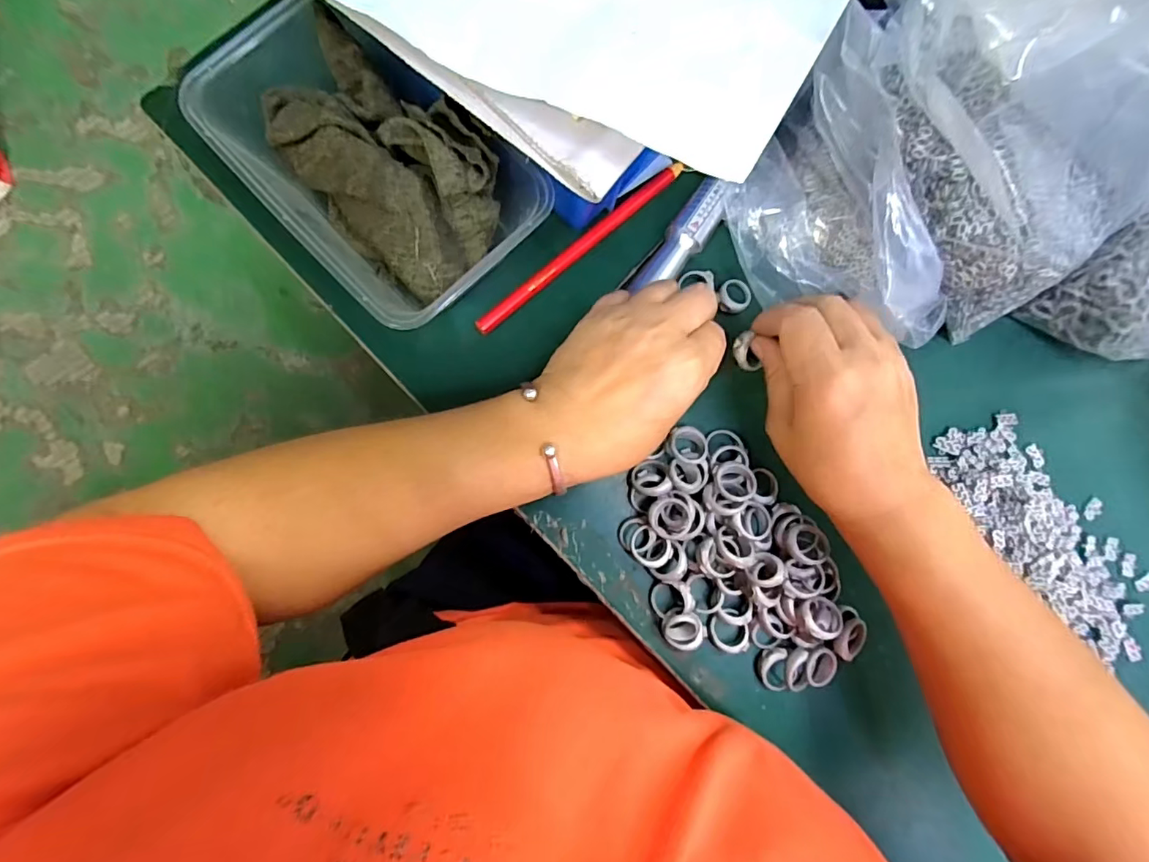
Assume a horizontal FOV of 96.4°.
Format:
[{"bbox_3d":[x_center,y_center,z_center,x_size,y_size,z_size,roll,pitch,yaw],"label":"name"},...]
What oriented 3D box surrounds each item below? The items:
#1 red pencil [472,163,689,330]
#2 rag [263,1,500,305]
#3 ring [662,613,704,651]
[{"bbox_3d":[0.004,-0.110,0.307,0.156,0.005,0.009,-40,89,-6],"label":"red pencil"},{"bbox_3d":[-0.099,-0.136,0.264,0.119,0.050,0.080,36,84,-1],"label":"rag"},{"bbox_3d":[0.063,0.116,0.296,0.024,0.010,0.024,0,86,-4],"label":"ring"}]

